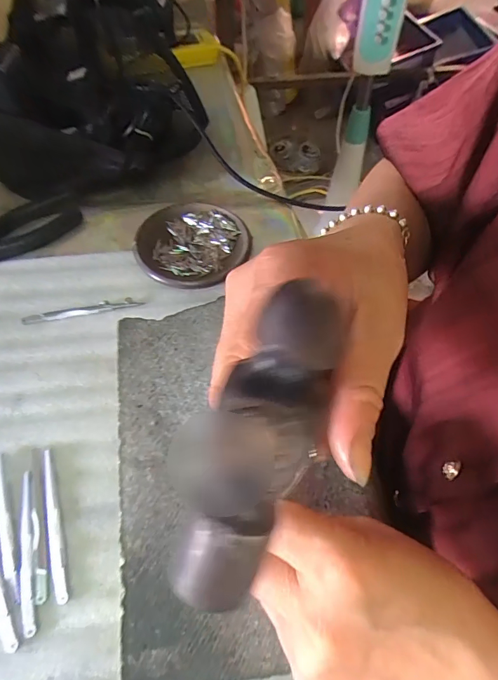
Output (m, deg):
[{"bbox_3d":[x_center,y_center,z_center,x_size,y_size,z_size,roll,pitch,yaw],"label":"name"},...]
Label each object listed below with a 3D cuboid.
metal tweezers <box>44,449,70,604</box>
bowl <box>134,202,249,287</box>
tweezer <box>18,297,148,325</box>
[{"bbox_3d":[-0.138,0.128,0.290,0.009,0.004,0.102,-17,61,-12],"label":"metal tweezers"},{"bbox_3d":[-0.058,-0.097,0.422,0.107,0.026,0.116,1,59,-2],"label":"bowl"},{"bbox_3d":[-0.152,-0.028,0.378,0.106,0.004,0.012,-9,60,-8],"label":"tweezer"}]

